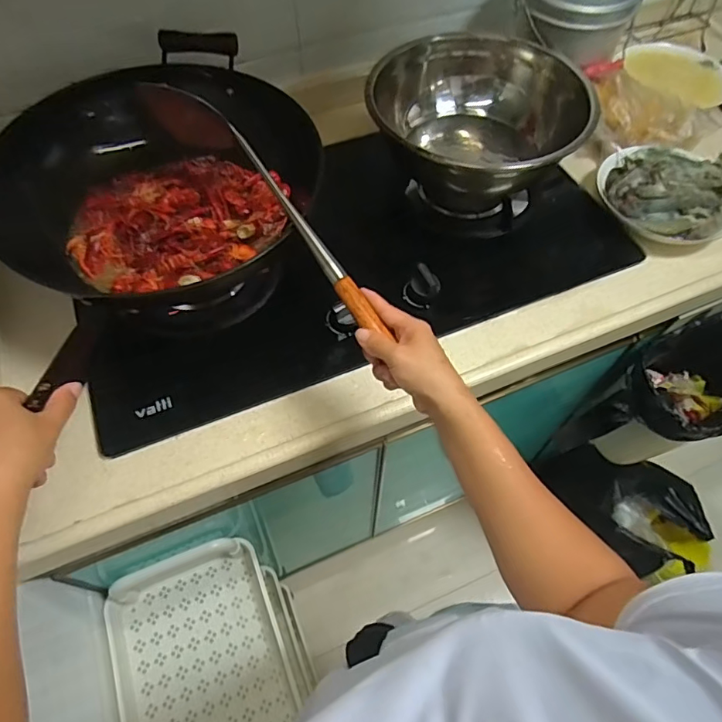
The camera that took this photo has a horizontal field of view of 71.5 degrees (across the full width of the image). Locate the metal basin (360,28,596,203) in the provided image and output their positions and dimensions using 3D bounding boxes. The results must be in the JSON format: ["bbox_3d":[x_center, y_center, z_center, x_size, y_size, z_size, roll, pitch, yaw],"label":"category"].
[{"bbox_3d":[0.153,-0.338,0.708,0.271,0.161,0.271,0,59,0],"label":"metal basin"}]

